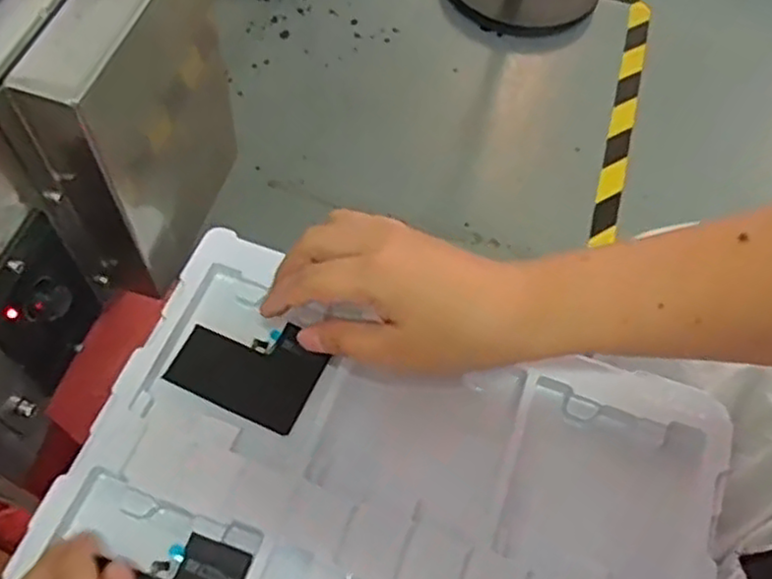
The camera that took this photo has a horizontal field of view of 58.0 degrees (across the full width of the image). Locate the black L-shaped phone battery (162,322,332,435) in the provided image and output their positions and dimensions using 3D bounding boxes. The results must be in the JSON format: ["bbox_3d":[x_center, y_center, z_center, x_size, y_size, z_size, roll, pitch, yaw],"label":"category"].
[{"bbox_3d":[-0.076,0.041,0.387,0.077,0.005,0.055,24,62,9],"label":"black L-shaped phone battery"}]

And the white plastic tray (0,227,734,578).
[{"bbox_3d":[-0.006,0.129,0.340,0.310,0.016,0.267,19,61,7],"label":"white plastic tray"}]

